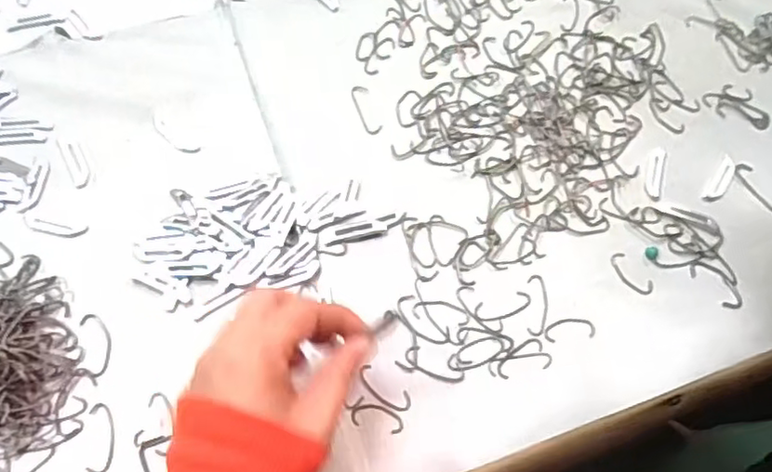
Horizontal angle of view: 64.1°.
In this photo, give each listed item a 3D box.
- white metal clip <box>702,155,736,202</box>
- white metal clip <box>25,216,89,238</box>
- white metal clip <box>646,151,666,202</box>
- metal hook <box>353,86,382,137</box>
[{"bbox_3d":[0.237,-0.040,0.434,0.011,0.004,0.043,34,69,11],"label":"white metal clip"},{"bbox_3d":[-0.214,-0.005,0.397,0.040,0.004,0.010,10,66,2],"label":"white metal clip"},{"bbox_3d":[0.190,-0.045,0.433,0.012,0.004,0.042,17,67,4],"label":"white metal clip"},{"bbox_3d":[-0.014,-0.092,0.446,0.014,0.004,0.044,-15,68,-9],"label":"metal hook"}]

